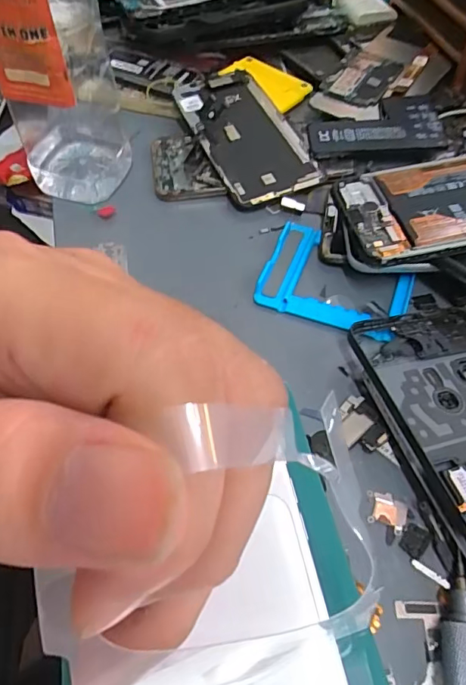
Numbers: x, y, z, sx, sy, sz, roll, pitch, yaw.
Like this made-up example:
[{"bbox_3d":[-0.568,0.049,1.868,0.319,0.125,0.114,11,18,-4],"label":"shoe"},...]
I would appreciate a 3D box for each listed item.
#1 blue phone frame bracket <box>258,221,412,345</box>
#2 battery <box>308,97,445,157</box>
[{"bbox_3d":[0.061,-0.038,0.287,0.082,0.011,0.067,19,56,13],"label":"blue phone frame bracket"},{"bbox_3d":[0.101,-0.158,0.353,0.095,0.005,0.058,-1,54,-1],"label":"battery"}]

